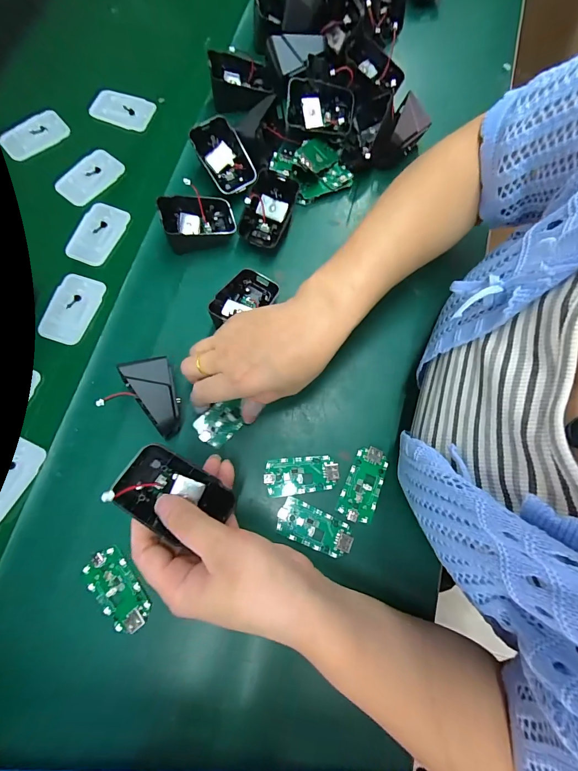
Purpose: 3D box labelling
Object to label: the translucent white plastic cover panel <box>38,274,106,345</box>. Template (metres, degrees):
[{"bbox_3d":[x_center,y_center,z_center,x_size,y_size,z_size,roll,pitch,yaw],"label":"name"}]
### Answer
[{"bbox_3d":[-0.210,-0.075,0.327,0.042,0.004,0.070,16,76,2],"label":"translucent white plastic cover panel"}]

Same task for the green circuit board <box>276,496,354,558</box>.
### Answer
[{"bbox_3d":[0.022,0.120,0.281,0.063,0.004,0.030,22,76,3],"label":"green circuit board"}]

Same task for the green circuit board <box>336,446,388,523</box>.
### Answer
[{"bbox_3d":[0.065,0.084,0.292,0.032,0.004,0.063,21,76,3],"label":"green circuit board"}]

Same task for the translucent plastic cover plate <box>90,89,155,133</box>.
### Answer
[{"bbox_3d":[-0.191,-0.317,0.386,0.066,0.010,0.041,16,76,1],"label":"translucent plastic cover plate"}]

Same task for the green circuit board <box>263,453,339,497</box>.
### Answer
[{"bbox_3d":[0.011,0.077,0.292,0.062,0.004,0.031,-5,76,-4],"label":"green circuit board"}]

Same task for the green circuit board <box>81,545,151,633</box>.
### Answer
[{"bbox_3d":[-0.135,0.161,0.265,0.031,0.005,0.063,-37,79,-10],"label":"green circuit board"}]

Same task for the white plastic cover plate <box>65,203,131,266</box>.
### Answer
[{"bbox_3d":[-0.197,-0.156,0.348,0.039,0.009,0.070,20,76,3],"label":"white plastic cover plate"}]

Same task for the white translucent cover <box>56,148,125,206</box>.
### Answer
[{"bbox_3d":[-0.215,-0.225,0.362,0.042,0.008,0.070,37,77,6],"label":"white translucent cover"}]

